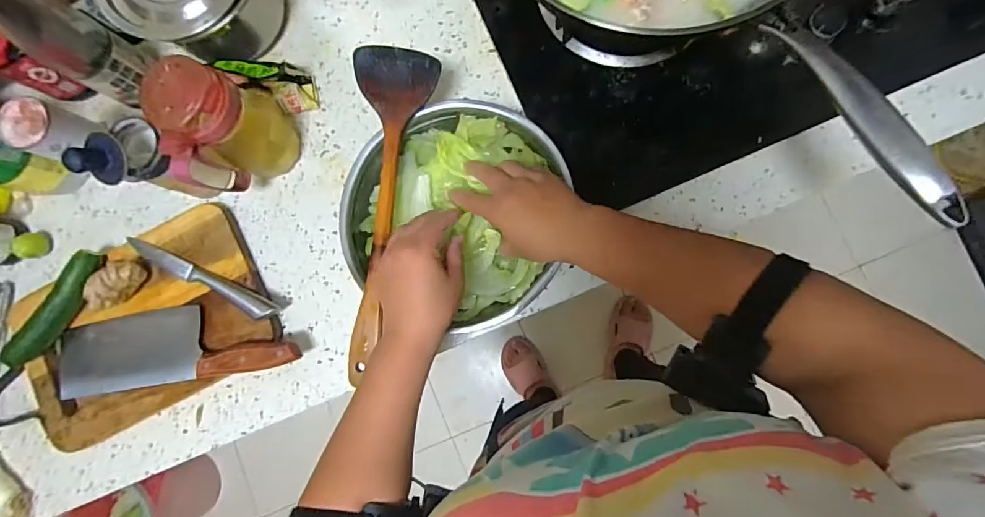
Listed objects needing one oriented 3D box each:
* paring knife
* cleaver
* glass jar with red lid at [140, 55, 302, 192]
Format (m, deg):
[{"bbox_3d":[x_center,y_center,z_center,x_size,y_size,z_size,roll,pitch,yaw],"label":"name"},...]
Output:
[{"bbox_3d":[-0.348,0.022,0.548,0.205,0.015,0.023,25,87,6],"label":"paring knife"},{"bbox_3d":[-0.370,0.102,0.537,0.300,0.031,0.084,-9,84,4],"label":"cleaver"},{"bbox_3d":[-0.287,-0.138,0.498,0.075,0.167,0.115,32,88,7],"label":"glass jar with red lid"}]

